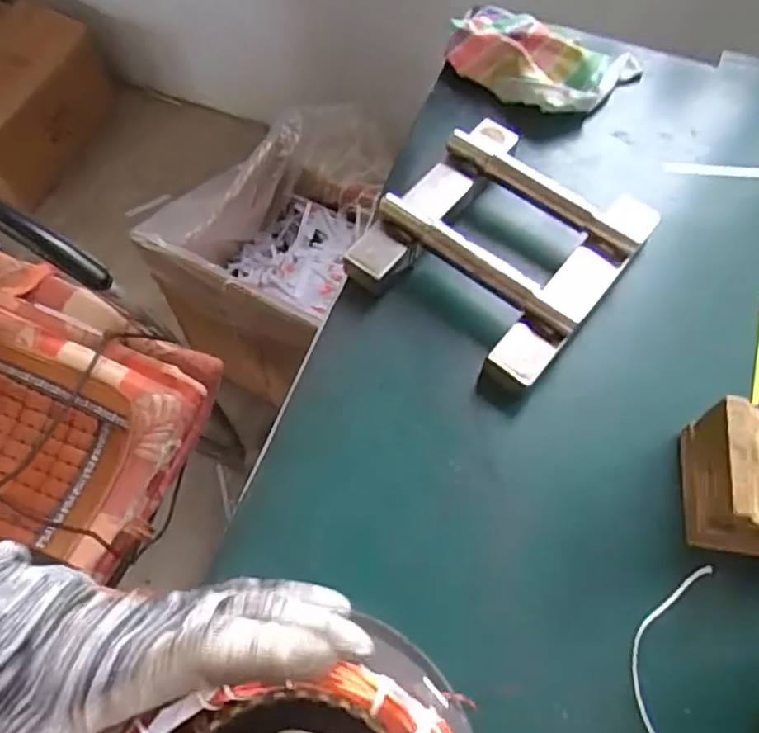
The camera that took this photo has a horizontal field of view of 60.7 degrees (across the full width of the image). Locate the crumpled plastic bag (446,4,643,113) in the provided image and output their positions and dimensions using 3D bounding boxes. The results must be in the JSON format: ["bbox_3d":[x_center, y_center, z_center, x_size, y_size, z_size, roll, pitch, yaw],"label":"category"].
[{"bbox_3d":[0.153,-0.295,0.626,0.177,0.044,0.115,24,64,10],"label":"crumpled plastic bag"}]

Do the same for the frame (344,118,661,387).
[{"bbox_3d":[0.100,-0.102,0.527,0.176,0.043,0.193,37,67,16],"label":"frame"}]

